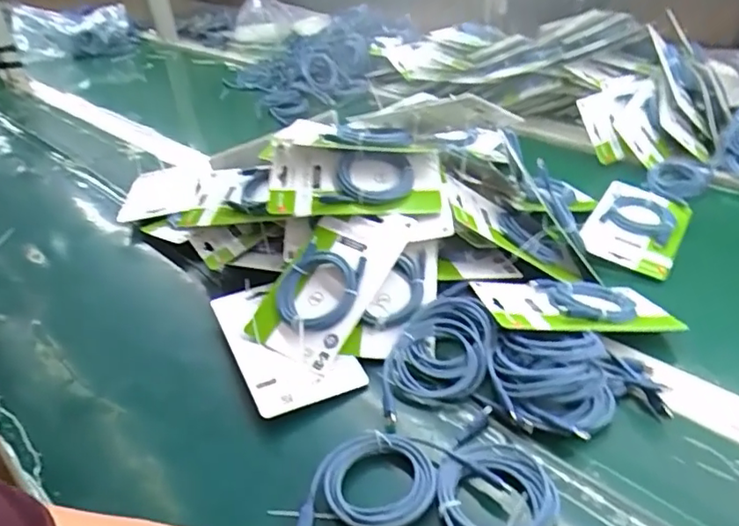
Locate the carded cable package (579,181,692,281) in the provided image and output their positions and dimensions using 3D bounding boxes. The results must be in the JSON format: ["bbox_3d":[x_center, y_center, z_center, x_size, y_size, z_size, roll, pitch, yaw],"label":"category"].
[{"bbox_3d":[0.320,-0.045,0.705,0.099,0.027,0.167,16,39,29],"label":"carded cable package"}]

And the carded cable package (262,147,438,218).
[{"bbox_3d":[-0.020,-0.084,0.617,0.184,0.031,0.079,5,67,8],"label":"carded cable package"}]

